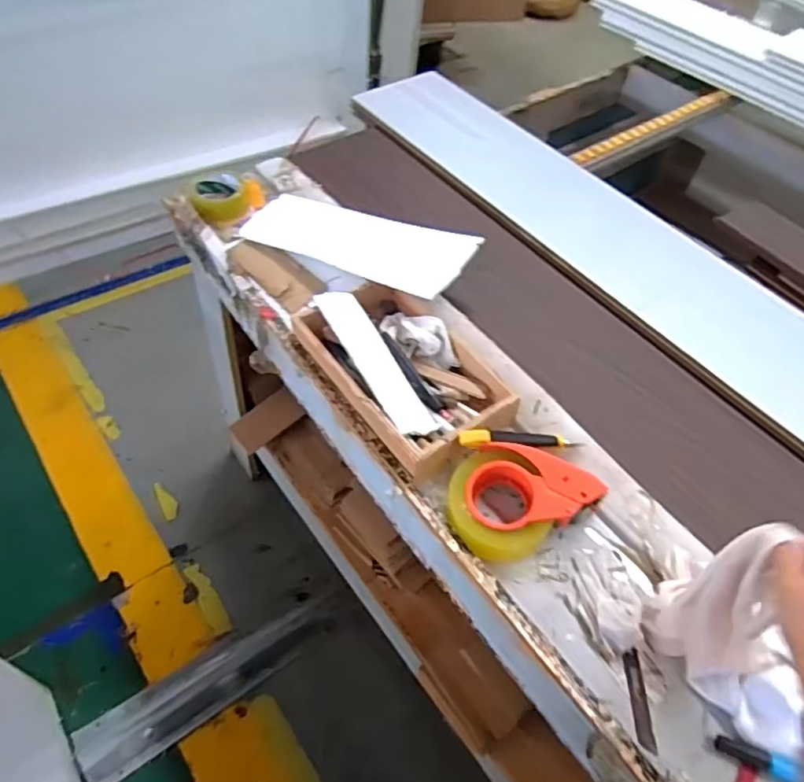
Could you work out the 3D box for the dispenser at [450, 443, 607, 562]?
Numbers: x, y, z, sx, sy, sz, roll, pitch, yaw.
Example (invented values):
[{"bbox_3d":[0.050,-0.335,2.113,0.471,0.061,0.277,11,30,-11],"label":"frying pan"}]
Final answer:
[{"bbox_3d":[0.127,0.112,0.668,0.149,0.046,0.124,-25,58,-24],"label":"dispenser"}]

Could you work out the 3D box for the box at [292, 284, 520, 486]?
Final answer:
[{"bbox_3d":[-0.006,-0.034,0.783,0.173,0.052,0.292,-29,60,-26],"label":"box"}]

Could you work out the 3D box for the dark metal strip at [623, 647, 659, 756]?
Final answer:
[{"bbox_3d":[0.235,0.305,0.589,0.017,0.005,0.090,-3,58,5],"label":"dark metal strip"}]

